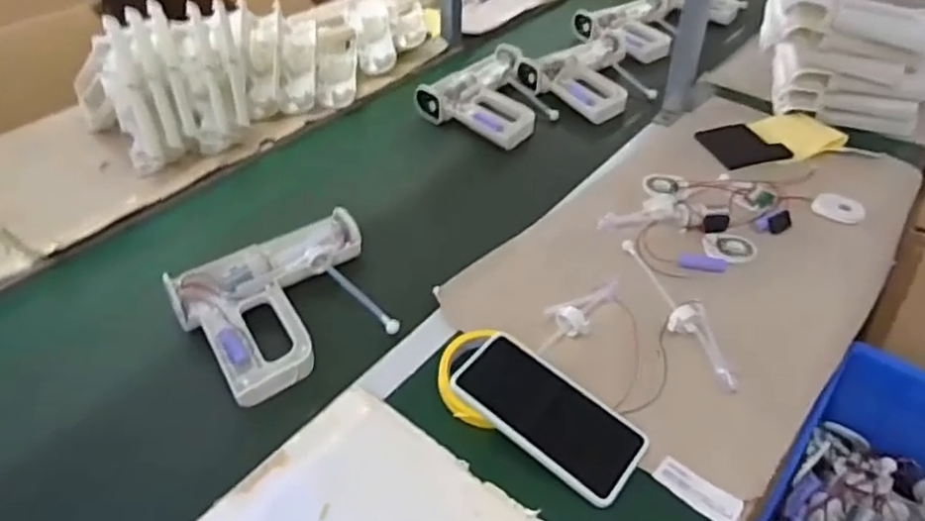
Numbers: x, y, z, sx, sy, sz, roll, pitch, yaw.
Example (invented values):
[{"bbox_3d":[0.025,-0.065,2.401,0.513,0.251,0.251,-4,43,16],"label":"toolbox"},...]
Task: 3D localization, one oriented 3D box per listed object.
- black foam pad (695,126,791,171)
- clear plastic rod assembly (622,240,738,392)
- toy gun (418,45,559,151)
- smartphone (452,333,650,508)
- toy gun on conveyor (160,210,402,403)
[{"bbox_3d":[0.395,-0.161,0.907,0.109,0.007,0.102,-15,44,-15],"label":"black foam pad"},{"bbox_3d":[0.220,0.044,0.662,0.041,0.023,0.211,-16,44,-16],"label":"clear plastic rod assembly"},{"bbox_3d":[0.064,-0.263,1.022,0.180,0.046,0.226,27,49,27],"label":"toy gun"},{"bbox_3d":[0.075,0.133,0.561,0.166,0.009,0.081,34,55,21],"label":"smartphone"},{"bbox_3d":[-0.178,0.043,0.681,0.212,0.048,0.175,-28,48,-26],"label":"toy gun on conveyor"}]

